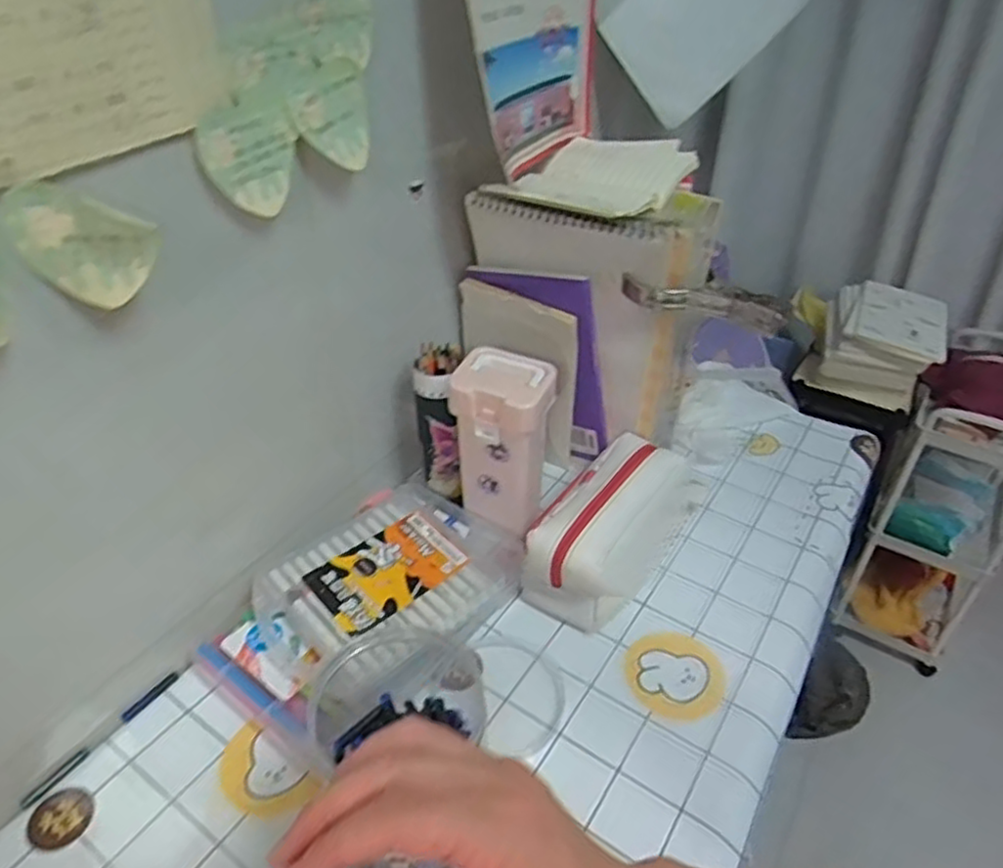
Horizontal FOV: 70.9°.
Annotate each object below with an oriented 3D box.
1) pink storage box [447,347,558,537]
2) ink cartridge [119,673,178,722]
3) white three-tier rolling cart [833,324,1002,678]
[{"bbox_3d":[0.002,0.010,0.640,0.085,0.157,0.065,16,40,18],"label":"pink storage box"},{"bbox_3d":[-0.270,0.202,0.541,0.007,0.006,0.046,22,42,25],"label":"ink cartridge"},{"bbox_3d":[0.879,0.130,1.374,0.247,0.565,0.385,28,44,30],"label":"white three-tier rolling cart"}]

